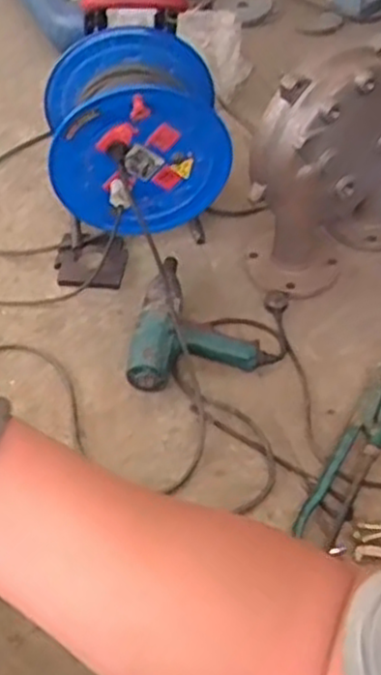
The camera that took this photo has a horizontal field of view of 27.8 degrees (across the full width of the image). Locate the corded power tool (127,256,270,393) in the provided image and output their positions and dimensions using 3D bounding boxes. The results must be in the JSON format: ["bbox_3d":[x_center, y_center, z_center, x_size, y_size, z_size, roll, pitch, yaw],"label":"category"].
[{"bbox_3d":[0.026,-0.025,1.266,0.213,0.078,0.269,7,50,9],"label":"corded power tool"}]

